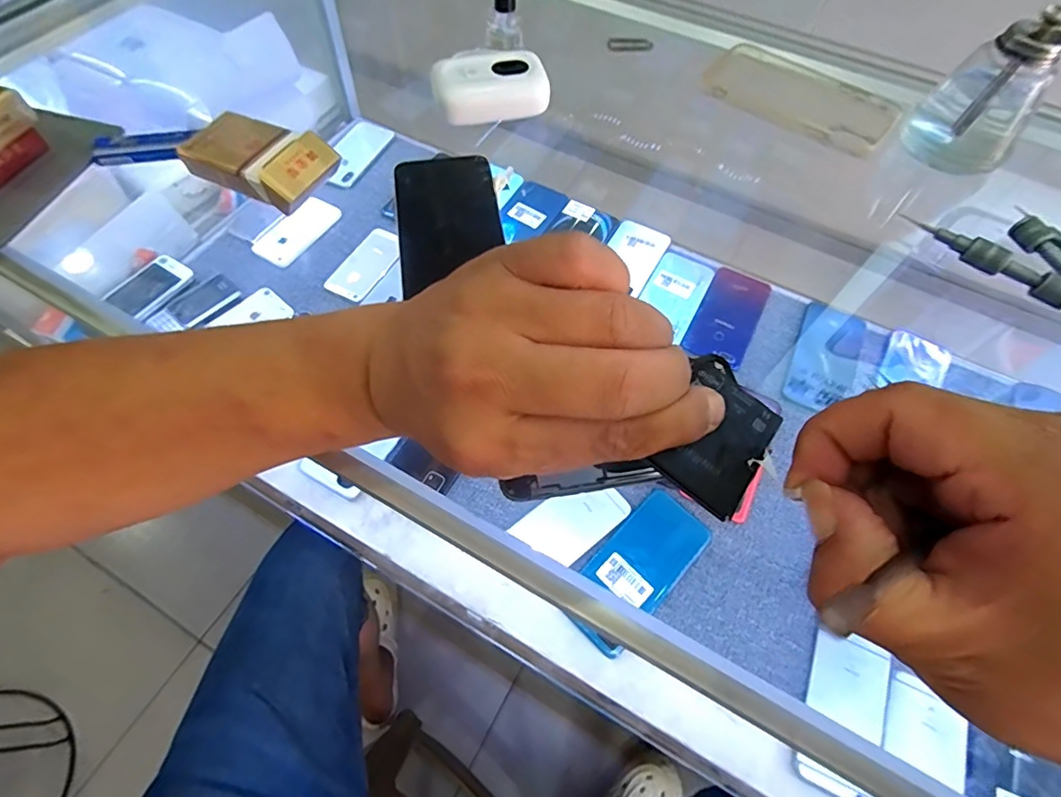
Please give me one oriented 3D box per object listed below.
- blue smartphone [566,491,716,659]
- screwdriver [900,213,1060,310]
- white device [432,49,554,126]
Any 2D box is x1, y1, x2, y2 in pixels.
[{"bbox_3d":[0.106,0.166,0.512,0.075,0.012,0.162,41,68,19],"label":"blue smartphone"},{"bbox_3d":[0.304,-0.093,0.341,0.106,0.014,0.018,38,67,18],"label":"screwdriver"},{"bbox_3d":[-0.031,-0.242,0.402,0.087,0.025,0.049,-11,62,-7],"label":"white device"}]

